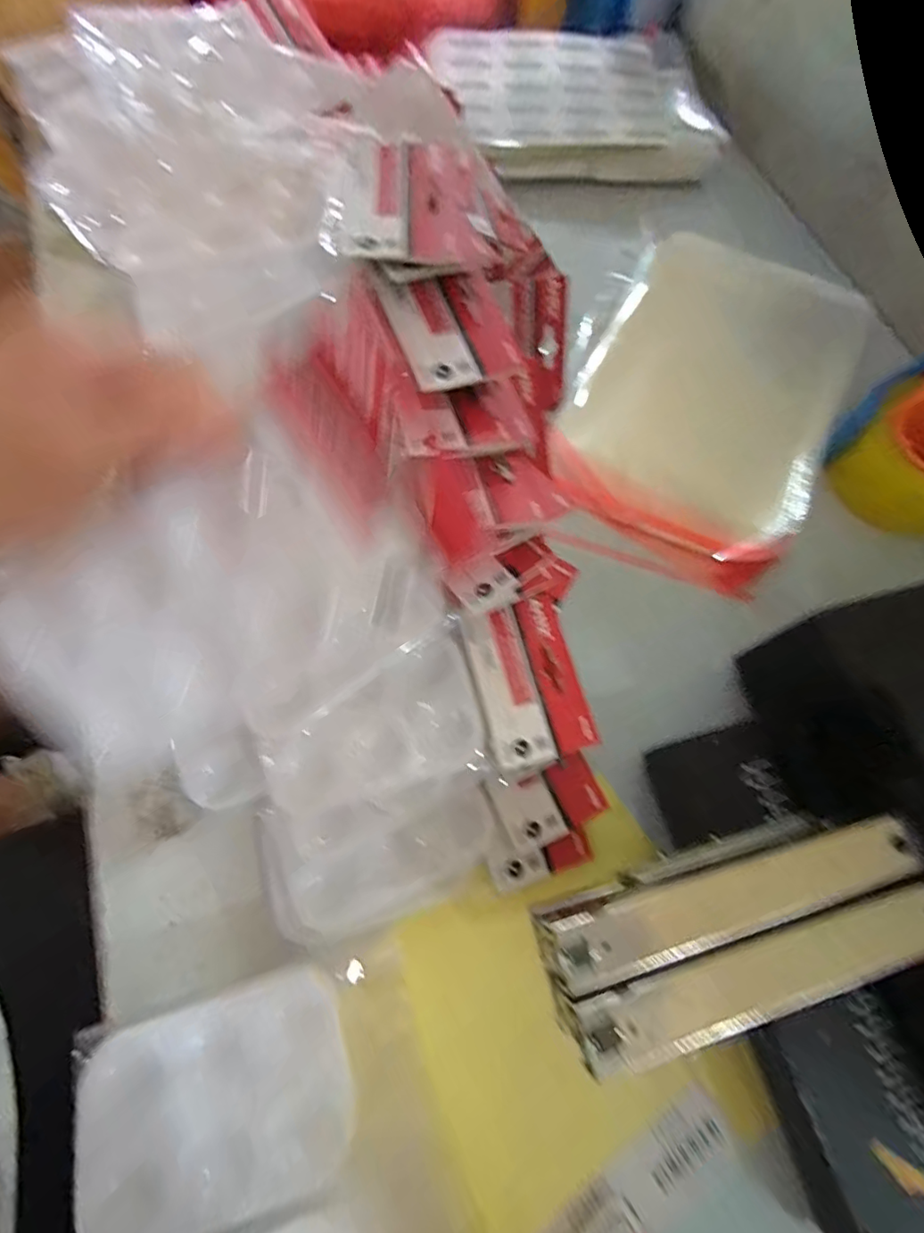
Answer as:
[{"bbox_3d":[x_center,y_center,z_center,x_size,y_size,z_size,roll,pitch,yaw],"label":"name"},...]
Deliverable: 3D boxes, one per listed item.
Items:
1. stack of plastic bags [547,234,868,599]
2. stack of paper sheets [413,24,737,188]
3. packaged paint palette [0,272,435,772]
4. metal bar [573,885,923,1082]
[{"bbox_3d":[0.211,-0.201,0.464,0.217,0.026,0.343,27,71,8],"label":"stack of plastic bags"},{"bbox_3d":[0.126,-0.558,0.568,0.294,0.039,0.230,-9,70,-6],"label":"stack of paper sheets"},{"bbox_3d":[-0.083,-0.007,0.206,0.197,0.008,0.109,-36,115,9],"label":"packaged paint palette"},{"bbox_3d":[0.133,0.151,0.222,0.176,0.013,0.029,-13,70,-7],"label":"metal bar"}]

